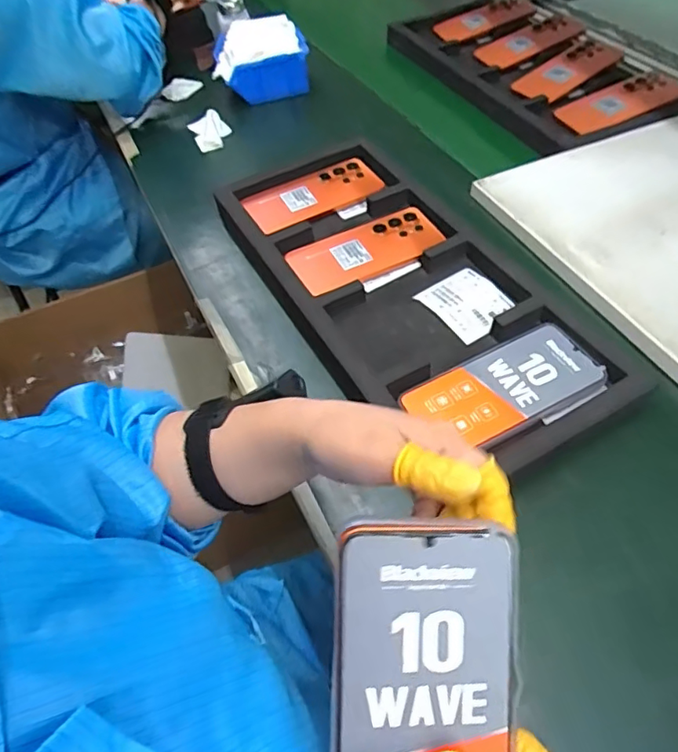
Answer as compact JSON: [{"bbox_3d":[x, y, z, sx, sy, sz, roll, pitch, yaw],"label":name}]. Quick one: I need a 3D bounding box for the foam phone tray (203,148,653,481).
[{"bbox_3d":[0.059,-0.097,0.566,0.222,0.039,0.471,-27,56,-17],"label":"foam phone tray"}]

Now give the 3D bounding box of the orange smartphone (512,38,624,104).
[{"bbox_3d":[0.354,-0.471,0.825,0.169,0.008,0.083,-33,58,-8],"label":"orange smartphone"}]

